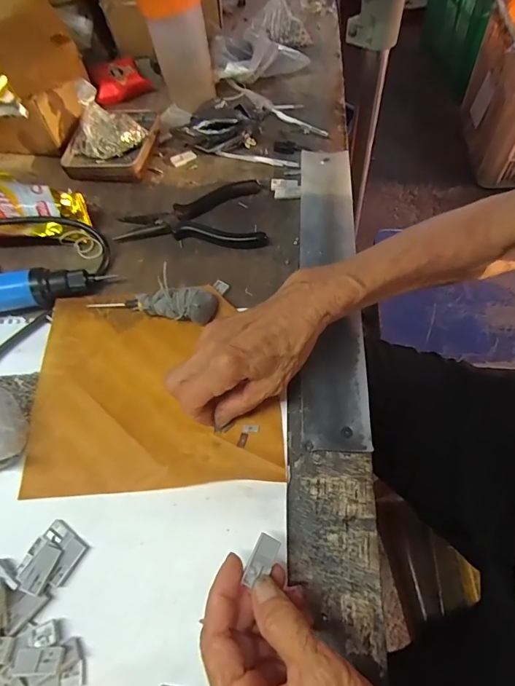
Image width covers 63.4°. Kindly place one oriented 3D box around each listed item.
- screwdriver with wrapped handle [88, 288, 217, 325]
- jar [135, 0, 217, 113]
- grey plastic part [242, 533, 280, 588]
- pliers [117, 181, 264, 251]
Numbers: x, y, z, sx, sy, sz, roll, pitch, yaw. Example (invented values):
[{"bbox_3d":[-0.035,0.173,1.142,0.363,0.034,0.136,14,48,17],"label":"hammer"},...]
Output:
[{"bbox_3d":[-0.092,-0.037,0.367,0.115,0.030,0.025,9,60,10],"label":"screwdriver with wrapped handle"},{"bbox_3d":[-0.089,-0.352,0.489,0.078,0.141,0.055,-12,59,-3],"label":"jar"},{"bbox_3d":[0.002,0.121,0.232,0.013,0.004,0.026,21,63,16],"label":"grey plastic part"},{"bbox_3d":[-0.065,-0.136,0.431,0.150,0.012,0.085,2,60,6],"label":"pliers"}]

